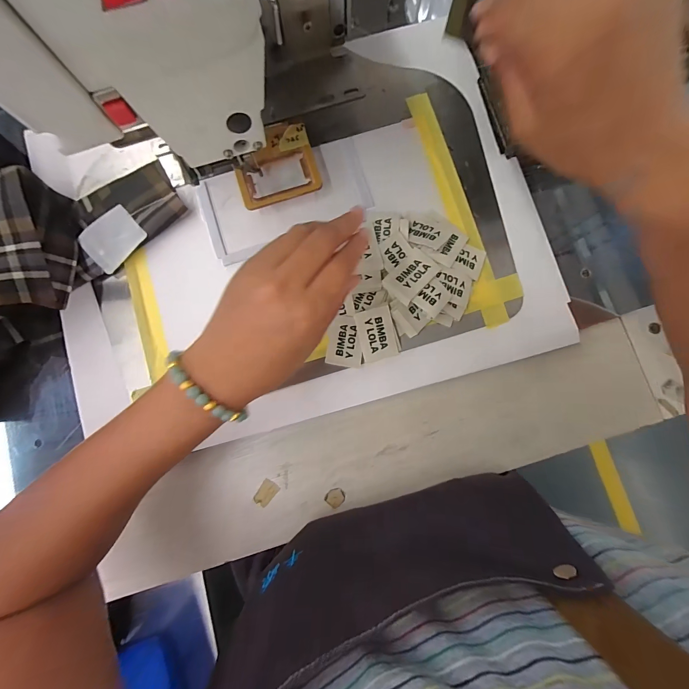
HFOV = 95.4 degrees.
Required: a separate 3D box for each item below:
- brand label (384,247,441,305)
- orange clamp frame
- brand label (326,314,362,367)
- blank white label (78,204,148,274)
[{"bbox_3d":[0.064,-0.066,0.301,0.034,0.006,0.051,39,79,18],"label":"brand label"},{"bbox_3d":[-0.070,-0.182,0.317,0.081,0.010,0.073,-18,88,-2],"label":"orange clamp frame"},{"bbox_3d":[0.001,-0.004,0.305,0.034,0.004,0.048,7,80,-5],"label":"brand label"},{"bbox_3d":[-0.238,-0.112,0.322,0.056,0.009,0.061,-42,77,3],"label":"blank white label"}]

